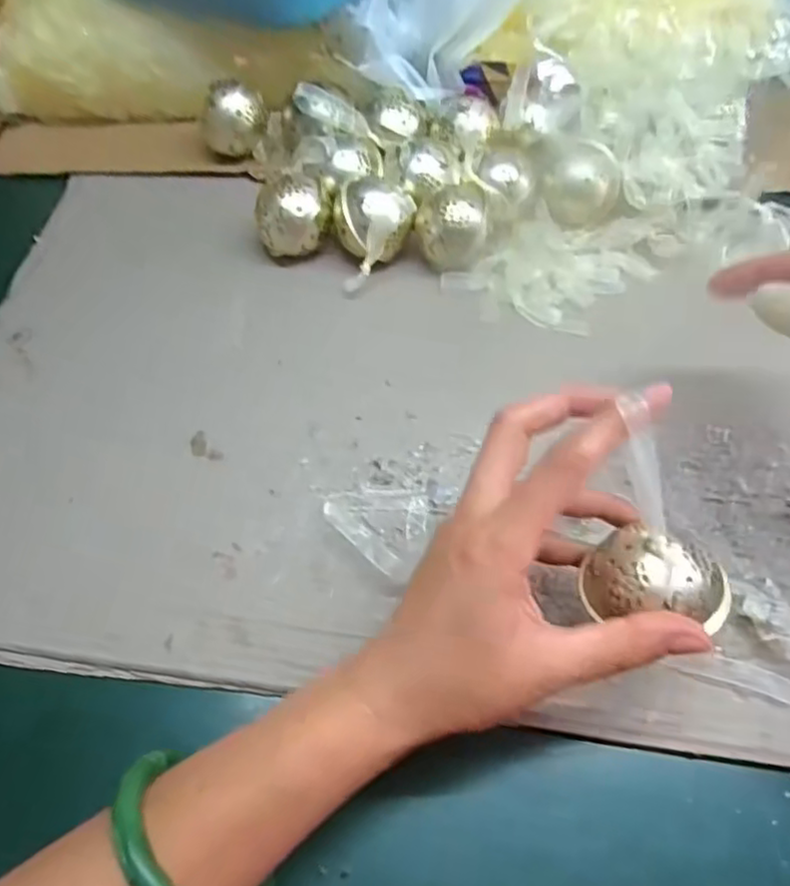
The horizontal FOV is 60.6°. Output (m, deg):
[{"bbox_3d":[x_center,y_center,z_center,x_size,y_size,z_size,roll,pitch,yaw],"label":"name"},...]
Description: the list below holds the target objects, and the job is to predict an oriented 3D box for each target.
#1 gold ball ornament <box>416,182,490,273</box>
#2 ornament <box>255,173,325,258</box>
[{"bbox_3d":[0.039,-0.145,0.469,0.046,0.047,0.047,0,61,0],"label":"gold ball ornament"},{"bbox_3d":[-0.074,-0.159,0.475,0.046,0.046,0.044,0,59,1],"label":"ornament"}]

